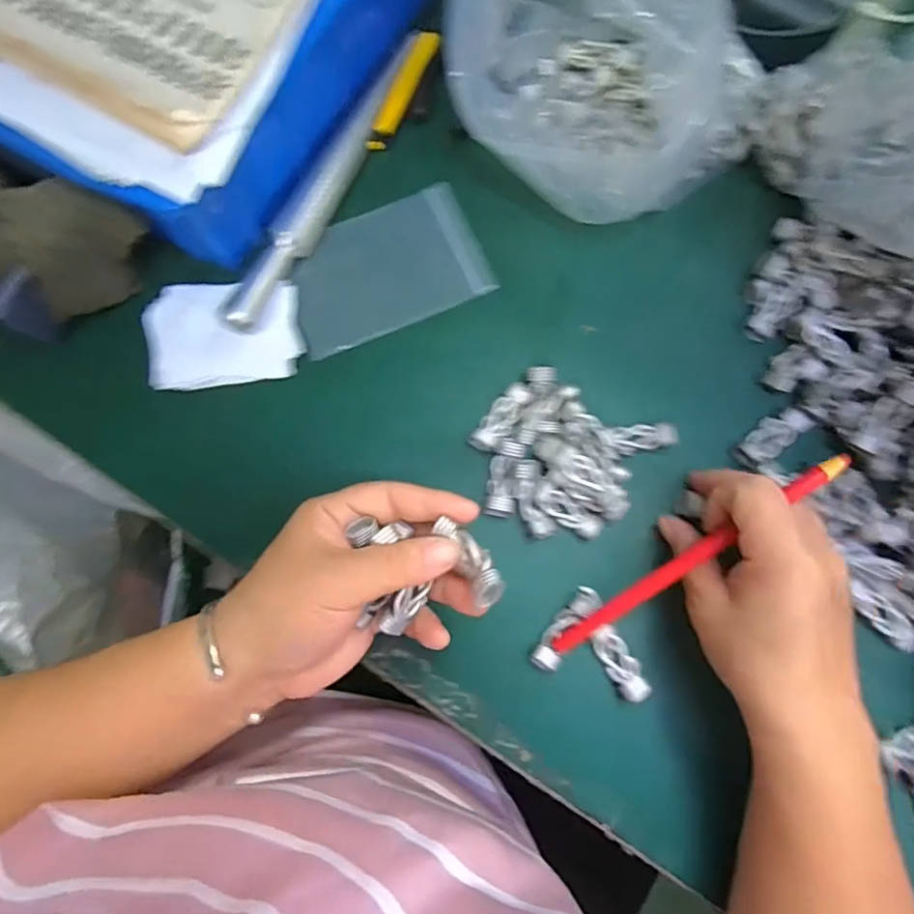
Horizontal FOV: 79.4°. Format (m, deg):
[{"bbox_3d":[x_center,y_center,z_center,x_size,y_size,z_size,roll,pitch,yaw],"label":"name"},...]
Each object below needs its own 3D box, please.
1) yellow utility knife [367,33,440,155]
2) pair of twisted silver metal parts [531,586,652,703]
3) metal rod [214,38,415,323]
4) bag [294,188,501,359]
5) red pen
[{"bbox_3d":[-0.035,-0.236,0.355,0.014,0.015,0.085,25,80,4],"label":"yellow utility knife"},{"bbox_3d":[0.079,0.108,0.301,0.059,0.010,0.049,36,81,6],"label":"pair of twisted silver metal parts"},{"bbox_3d":[-0.080,-0.168,0.338,0.021,0.017,0.212,27,80,5],"label":"metal rod"},{"bbox_3d":[-0.046,-0.118,0.345,0.121,0.009,0.074,-24,90,-8],"label":"bag"},{"bbox_3d":[0.117,0.052,0.276,0.168,0.011,0.009,-38,81,15],"label":"red pen"}]

